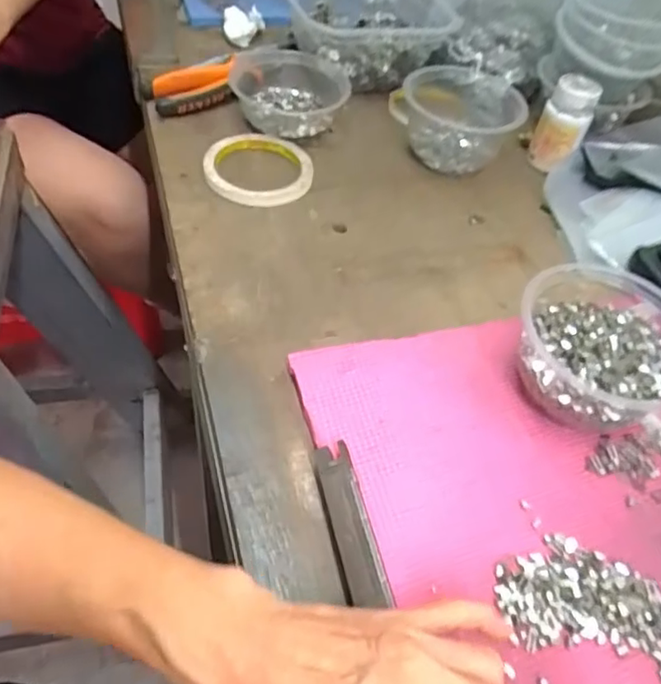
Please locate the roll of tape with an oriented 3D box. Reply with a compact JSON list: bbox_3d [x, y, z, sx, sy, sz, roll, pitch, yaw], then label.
[{"bbox_3d":[-0.066,-0.159,0.552,0.096,0.014,0.096,-4,51,-10],"label":"roll of tape"}]

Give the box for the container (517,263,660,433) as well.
[{"bbox_3d":[0.179,0.005,0.406,0.101,0.064,0.110,3,50,-4],"label":"container"}]

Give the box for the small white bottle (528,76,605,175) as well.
[{"bbox_3d":[0.228,-0.212,0.588,0.039,0.082,0.034,-9,52,-14],"label":"small white bottle"}]

